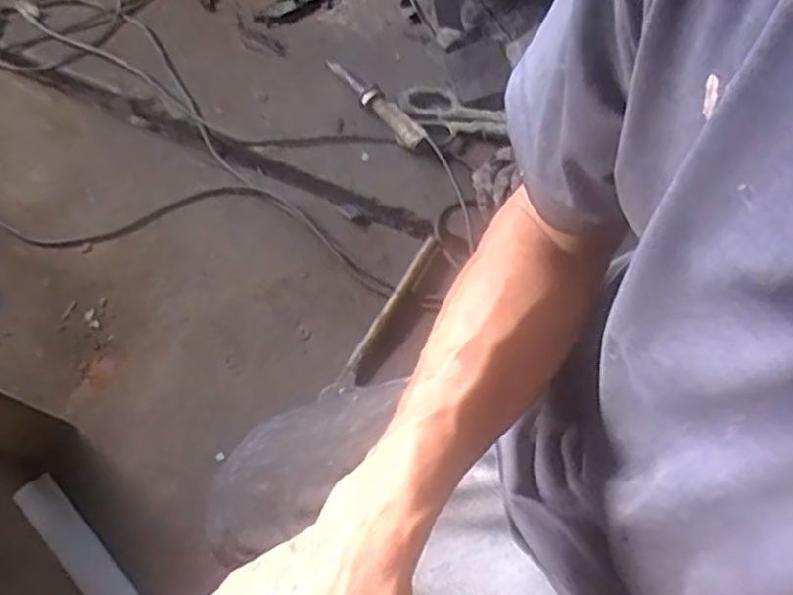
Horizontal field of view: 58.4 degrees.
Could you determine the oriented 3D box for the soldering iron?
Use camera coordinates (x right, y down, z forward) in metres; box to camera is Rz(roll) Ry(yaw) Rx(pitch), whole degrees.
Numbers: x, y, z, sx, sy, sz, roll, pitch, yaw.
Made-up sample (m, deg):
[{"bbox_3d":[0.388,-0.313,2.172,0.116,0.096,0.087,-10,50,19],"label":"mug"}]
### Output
[{"bbox_3d":[-0.032,-0.253,0.914,0.028,0.021,0.183,-40,70,-17],"label":"soldering iron"}]

